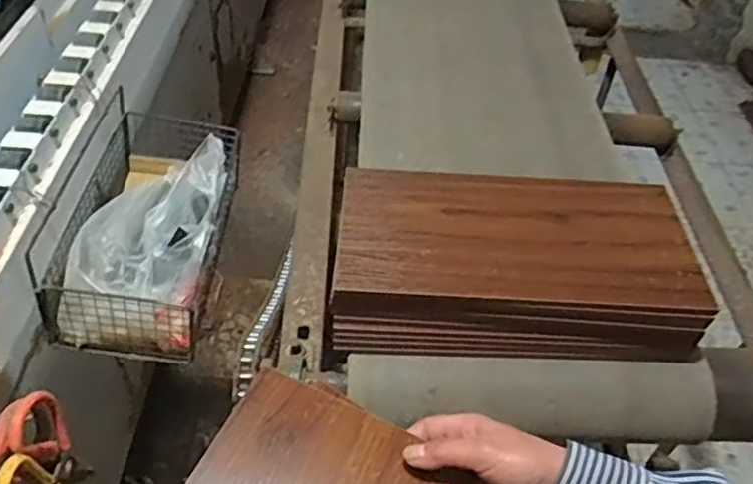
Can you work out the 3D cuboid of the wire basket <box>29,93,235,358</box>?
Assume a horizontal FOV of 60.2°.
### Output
[{"bbox_3d":[-0.224,-0.030,0.662,0.135,0.127,0.264,5,46,-2],"label":"wire basket"}]

